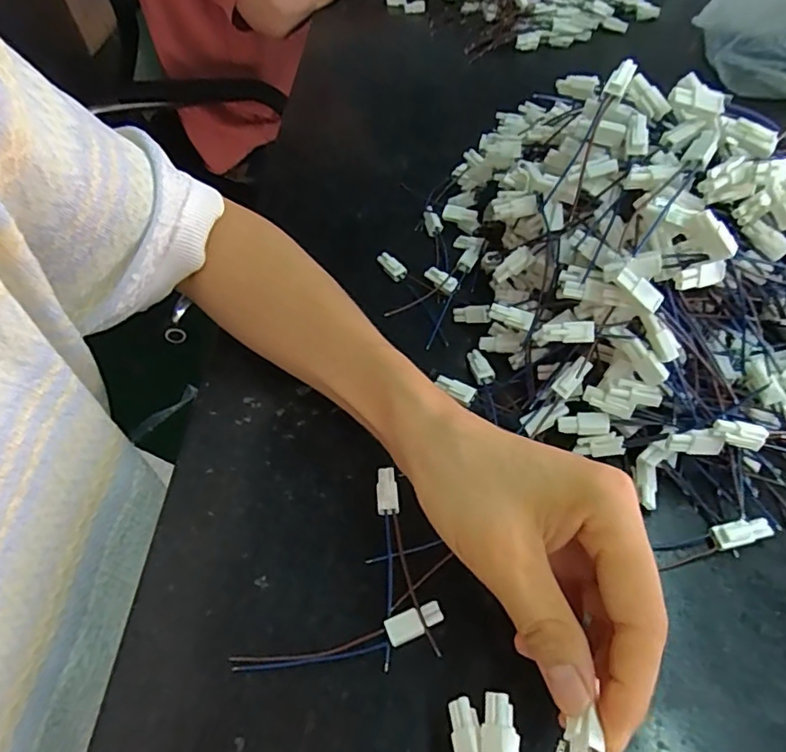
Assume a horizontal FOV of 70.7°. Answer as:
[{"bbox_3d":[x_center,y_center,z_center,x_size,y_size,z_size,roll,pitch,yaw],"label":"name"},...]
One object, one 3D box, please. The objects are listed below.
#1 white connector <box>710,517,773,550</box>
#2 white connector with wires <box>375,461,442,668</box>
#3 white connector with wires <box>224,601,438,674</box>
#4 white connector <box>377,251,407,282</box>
[{"bbox_3d":[0.163,0.073,0.258,0.026,0.007,0.010,-17,51,10],"label":"white connector"},{"bbox_3d":[0.005,0.085,0.265,0.023,0.011,0.093,-5,52,1],"label":"white connector with wires"},{"bbox_3d":[-0.024,0.118,0.243,0.094,0.010,0.012,-12,52,-4],"label":"white connector with wires"},{"bbox_3d":[-0.001,-0.076,0.388,0.009,0.010,0.025,-36,58,-21],"label":"white connector"}]

